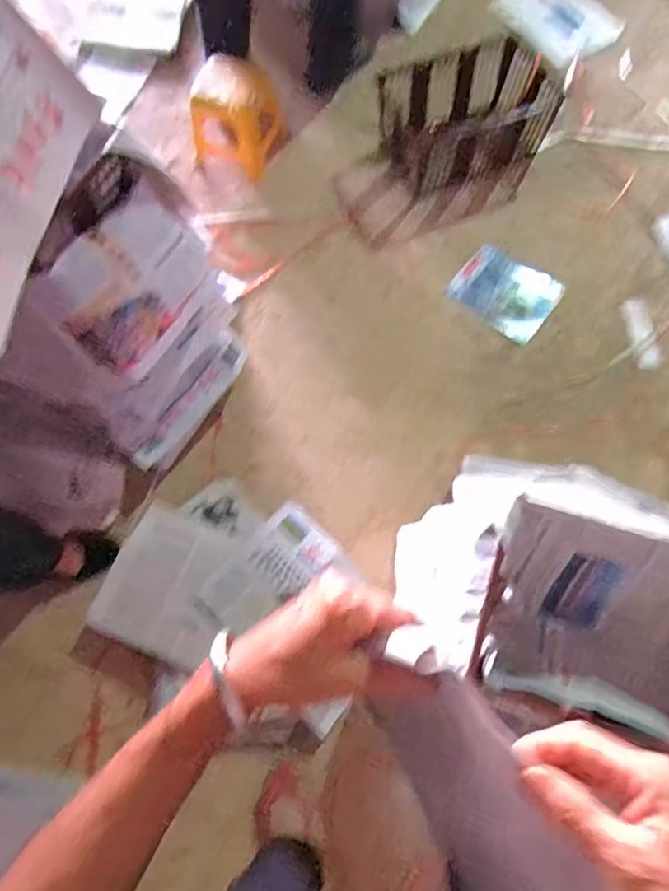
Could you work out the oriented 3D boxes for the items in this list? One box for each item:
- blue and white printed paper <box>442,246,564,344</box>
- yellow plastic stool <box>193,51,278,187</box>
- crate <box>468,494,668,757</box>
[{"bbox_3d":[0.462,-0.415,1.539,0.251,0.024,0.203,37,86,5],"label":"blue and white printed paper"},{"bbox_3d":[-0.274,-0.930,1.641,0.229,0.195,0.263,5,69,4],"label":"yellow plastic stool"},{"bbox_3d":[0.453,0.296,0.888,0.458,0.224,0.282,17,71,8],"label":"crate"}]

